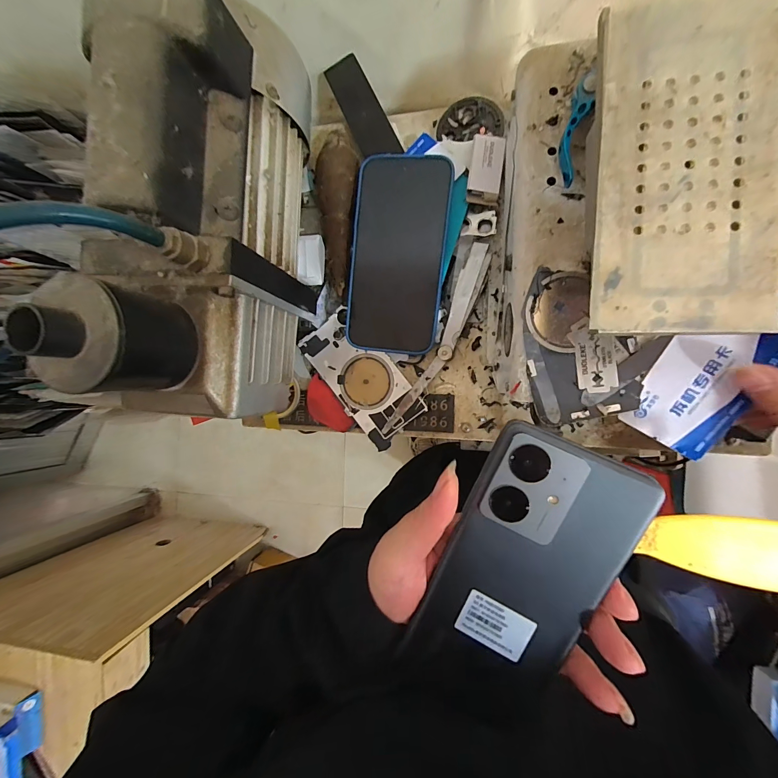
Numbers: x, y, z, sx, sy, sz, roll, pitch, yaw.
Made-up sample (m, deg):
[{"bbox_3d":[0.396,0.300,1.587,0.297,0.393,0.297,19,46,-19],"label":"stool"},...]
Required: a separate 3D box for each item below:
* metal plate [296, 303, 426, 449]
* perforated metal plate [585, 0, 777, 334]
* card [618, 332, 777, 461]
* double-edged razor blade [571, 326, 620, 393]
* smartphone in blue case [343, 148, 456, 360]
[{"bbox_3d":[-0.026,-0.011,0.322,0.062,0.009,0.125,-41,84,7],"label":"metal plate"},{"bbox_3d":[0.143,-0.111,0.163,0.082,0.006,0.165,2,91,9],"label":"perforated metal plate"},{"bbox_3d":[0.188,-0.002,0.204,0.052,0.006,0.081,31,103,11],"label":"card"},{"bbox_3d":[0.132,-0.019,0.216,0.022,0.004,0.040,-6,85,16],"label":"double-edged razor blade"},{"bbox_3d":[0.007,-0.115,0.296,0.083,0.008,0.163,6,98,11],"label":"smartphone in blue case"}]

